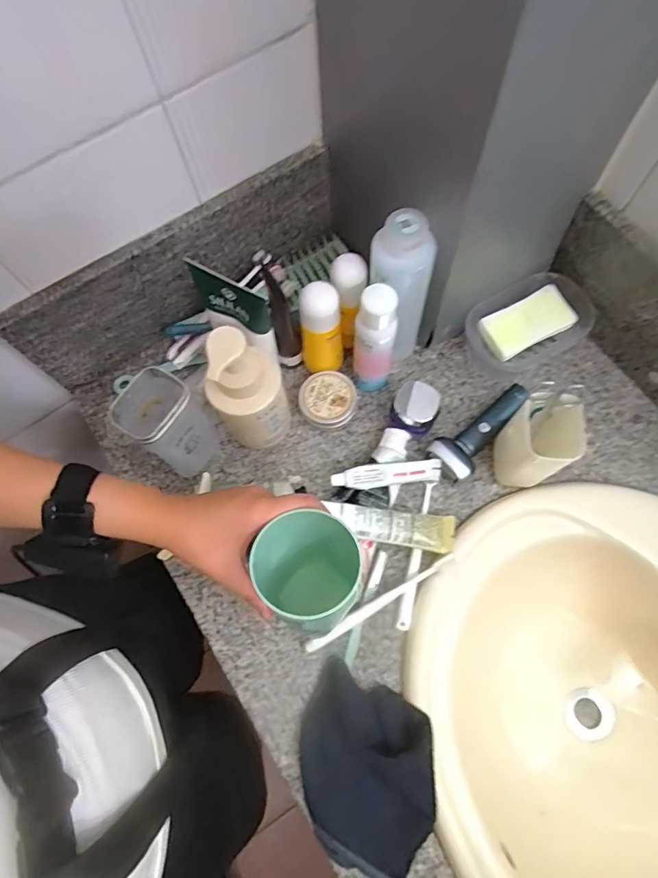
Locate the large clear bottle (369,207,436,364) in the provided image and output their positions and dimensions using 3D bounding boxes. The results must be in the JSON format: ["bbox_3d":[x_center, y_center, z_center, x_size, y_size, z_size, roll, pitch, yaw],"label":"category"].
[{"bbox_3d":[0.074,-0.150,0.543,0.064,0.211,0.055,14,72,7],"label":"large clear bottle"}]

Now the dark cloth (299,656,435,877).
[{"bbox_3d":[0.032,0.327,0.477,0.150,0.034,0.157,26,74,11],"label":"dark cloth"}]

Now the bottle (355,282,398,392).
[{"bbox_3d":[0.051,-0.105,0.557,0.041,0.169,0.039,-1,71,2],"label":"bottle"}]

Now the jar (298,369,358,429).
[{"bbox_3d":[-0.002,-0.045,0.605,0.069,0.038,0.065,-13,71,-2],"label":"jar"}]

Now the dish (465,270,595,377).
[{"bbox_3d":[0.249,-0.137,0.616,0.145,0.055,0.099,-27,72,-7],"label":"dish"}]

